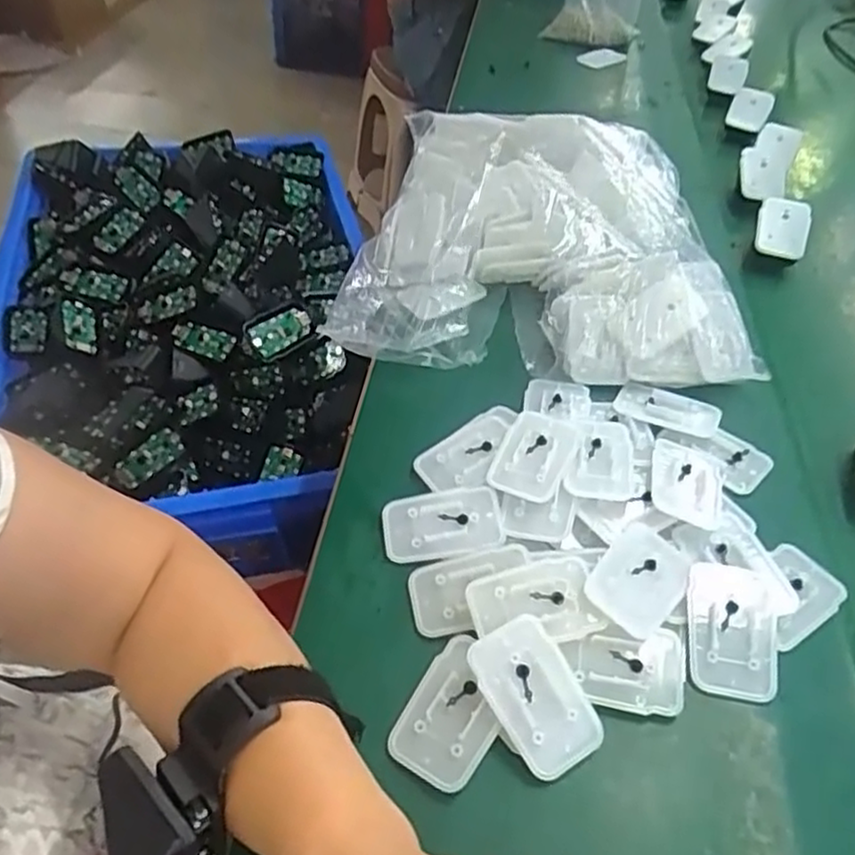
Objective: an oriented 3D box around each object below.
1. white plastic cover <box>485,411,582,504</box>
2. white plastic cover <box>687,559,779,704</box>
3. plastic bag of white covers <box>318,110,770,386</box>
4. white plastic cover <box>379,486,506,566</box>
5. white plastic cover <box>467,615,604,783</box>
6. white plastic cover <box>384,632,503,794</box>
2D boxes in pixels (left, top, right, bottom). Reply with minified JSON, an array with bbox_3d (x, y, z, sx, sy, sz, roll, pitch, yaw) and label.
[{"bbox_3d":[0.067,0.016,0.452,0.045,0.008,0.069,15,55,23],"label":"white plastic cover"},{"bbox_3d":[0.164,0.107,0.381,0.045,0.015,0.070,13,48,8],"label":"white plastic cover"},{"bbox_3d":[0.098,-0.163,0.587,0.299,0.086,0.292,9,47,4],"label":"plastic bag of white covers"},{"bbox_3d":[0.009,0.058,0.425,0.070,0.004,0.045,-7,53,4],"label":"white plastic cover"},{"bbox_3d":[0.053,0.129,0.344,0.045,0.005,0.071,-27,70,-22],"label":"white plastic cover"},{"bbox_3d":[0.014,0.136,0.345,0.043,0.011,0.068,26,51,19],"label":"white plastic cover"}]

